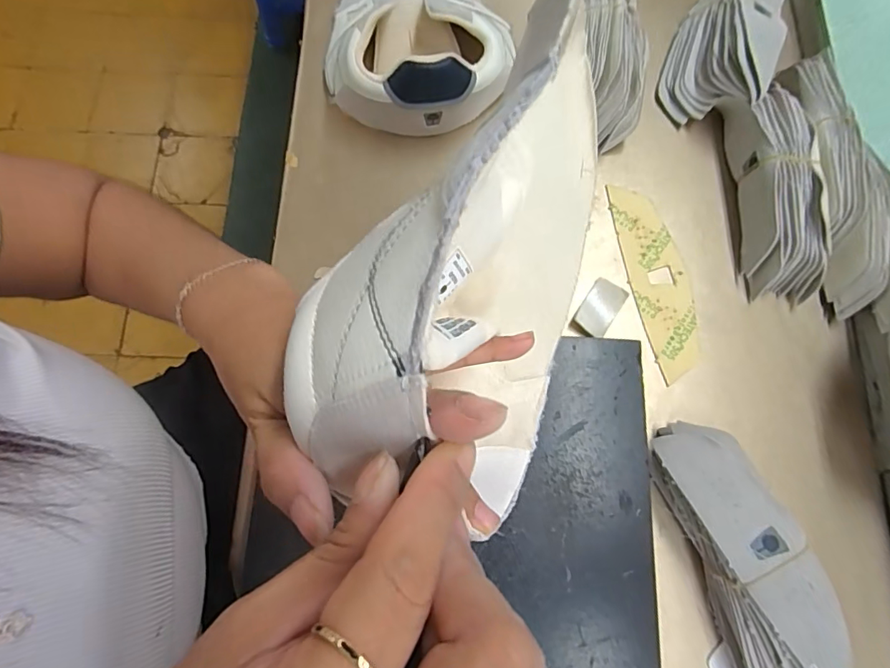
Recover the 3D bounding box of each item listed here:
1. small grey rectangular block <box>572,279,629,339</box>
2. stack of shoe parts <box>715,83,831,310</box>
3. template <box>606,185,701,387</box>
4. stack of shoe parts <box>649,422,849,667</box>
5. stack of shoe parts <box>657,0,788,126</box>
[{"bbox_3d":[0.139,-0.022,0.441,0.029,0.008,0.052,32,78,8],"label":"small grey rectangular block"},{"bbox_3d":[0.297,-0.128,0.442,0.057,0.054,0.189,-3,76,0],"label":"stack of shoe parts"},{"bbox_3d":[0.196,-0.051,0.453,0.054,0.004,0.183,-7,76,-3],"label":"template"},{"bbox_3d":[0.222,0.166,0.363,0.064,0.061,0.203,-18,76,-4],"label":"stack of shoe parts"},{"bbox_3d":[0.287,-0.307,0.488,0.090,0.053,0.204,24,77,7],"label":"stack of shoe parts"}]

